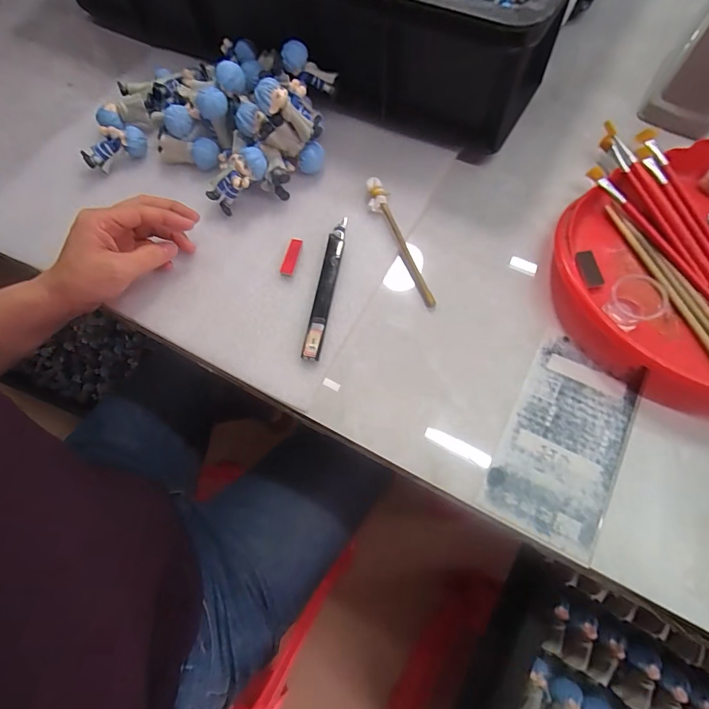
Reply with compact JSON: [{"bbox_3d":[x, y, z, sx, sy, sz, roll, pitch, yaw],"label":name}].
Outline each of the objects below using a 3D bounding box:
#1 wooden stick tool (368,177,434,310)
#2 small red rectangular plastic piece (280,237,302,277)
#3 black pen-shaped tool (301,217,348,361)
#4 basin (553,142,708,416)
[{"bbox_3d":[0.039,-0.102,0.370,0.017,0.018,0.138,-19,66,-6],"label":"wooden stick tool"},{"bbox_3d":[-0.057,-0.088,0.371,0.013,0.006,0.038,12,67,8],"label":"small red rectangular plastic piece"},{"bbox_3d":[-0.024,-0.060,0.356,0.015,0.010,0.140,8,67,6],"label":"black pen-shaped tool"},{"bbox_3d":[0.289,-0.066,0.323,0.228,0.046,0.223,-1,66,2],"label":"basin"}]

